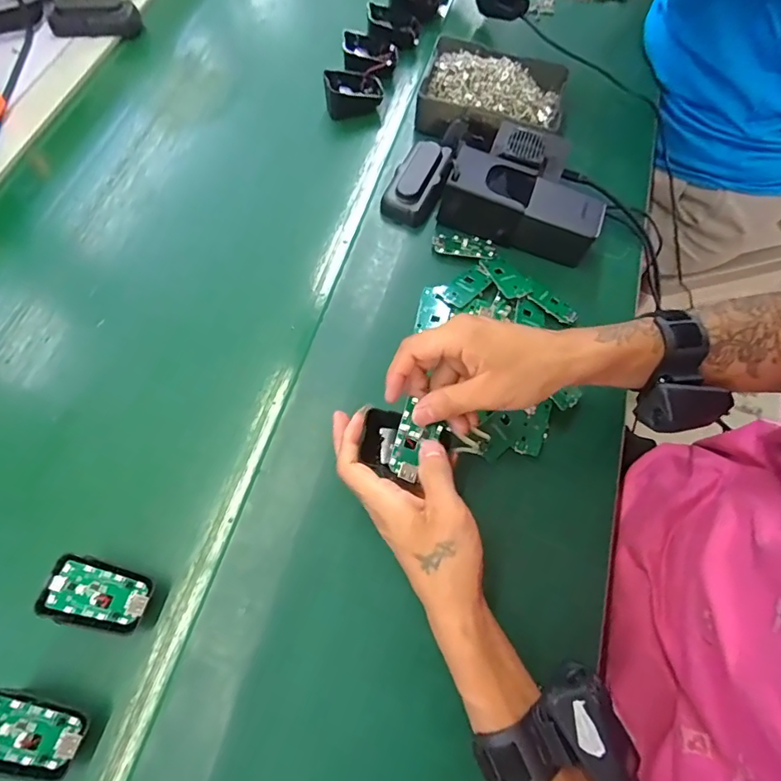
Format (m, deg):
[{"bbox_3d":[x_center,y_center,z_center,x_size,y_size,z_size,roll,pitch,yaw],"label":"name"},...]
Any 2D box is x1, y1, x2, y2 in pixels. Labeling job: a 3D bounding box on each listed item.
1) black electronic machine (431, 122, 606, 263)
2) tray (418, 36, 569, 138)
[{"bbox_3d":[0.142,-0.216,0.500,0.160,0.053,0.135,19,68,8],"label":"black electronic machine"},{"bbox_3d":[0.118,-0.339,0.560,0.157,0.050,0.121,14,68,7],"label":"tray"}]

